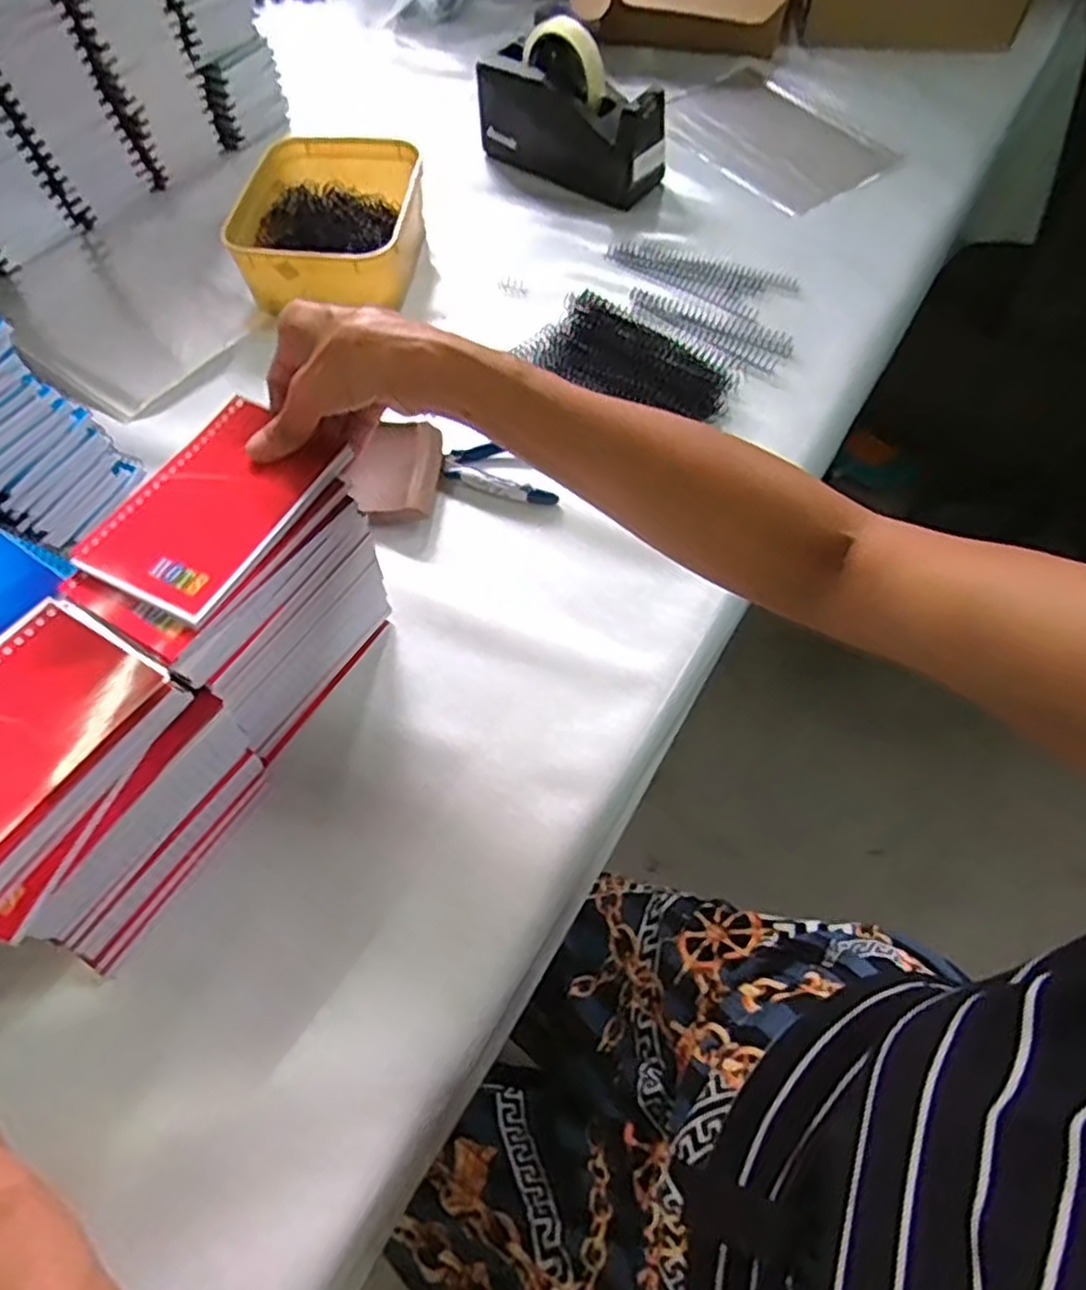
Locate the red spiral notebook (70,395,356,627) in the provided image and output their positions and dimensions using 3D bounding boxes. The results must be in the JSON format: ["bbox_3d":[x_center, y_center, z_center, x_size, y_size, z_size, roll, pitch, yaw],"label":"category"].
[{"bbox_3d":[-0.175,-0.078,0.389,0.086,0.008,0.134,24,62,14],"label":"red spiral notebook"}]

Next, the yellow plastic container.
[{"bbox_3d":[-0.202,-0.404,0.706,0.162,0.065,0.203,1,58,1],"label":"yellow plastic container"}]

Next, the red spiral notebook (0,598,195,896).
[{"bbox_3d":[-0.242,0.047,0.325,0.090,0.026,0.132,29,65,13],"label":"red spiral notebook"}]

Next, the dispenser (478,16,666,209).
[{"bbox_3d":[0.025,-0.557,0.758,0.209,0.118,0.067,29,63,17],"label":"dispenser"}]

